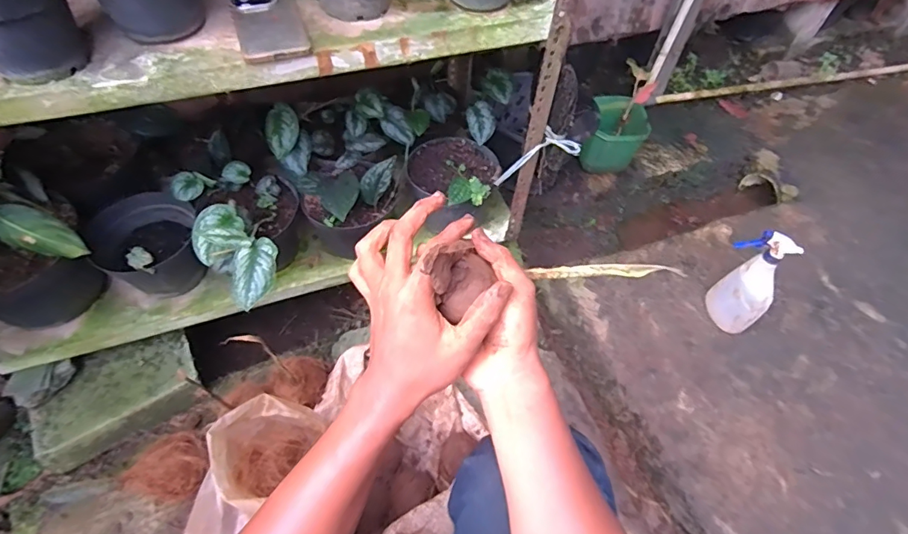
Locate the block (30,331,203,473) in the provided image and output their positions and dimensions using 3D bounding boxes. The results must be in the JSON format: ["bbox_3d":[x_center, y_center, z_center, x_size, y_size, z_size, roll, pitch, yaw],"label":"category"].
[{"bbox_3d":[-0.611,0.229,0.873,0.259,0.068,0.158,-31,63,-20],"label":"block"}]

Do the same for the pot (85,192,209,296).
[{"bbox_3d":[-0.516,-0.033,0.834,0.152,0.140,0.155,1,57,-1],"label":"pot"}]

